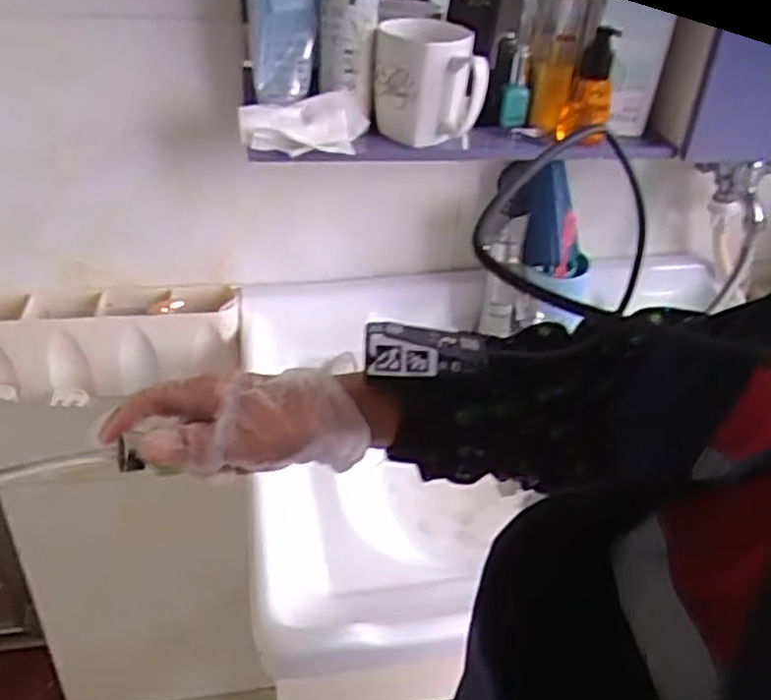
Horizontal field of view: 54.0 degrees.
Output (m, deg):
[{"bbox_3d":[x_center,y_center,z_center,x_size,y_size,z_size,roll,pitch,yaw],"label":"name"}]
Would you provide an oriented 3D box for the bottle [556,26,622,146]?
[{"bbox_3d":[0.201,-0.258,0.743,0.044,0.111,0.048,15,37,12],"label":"bottle"}]

